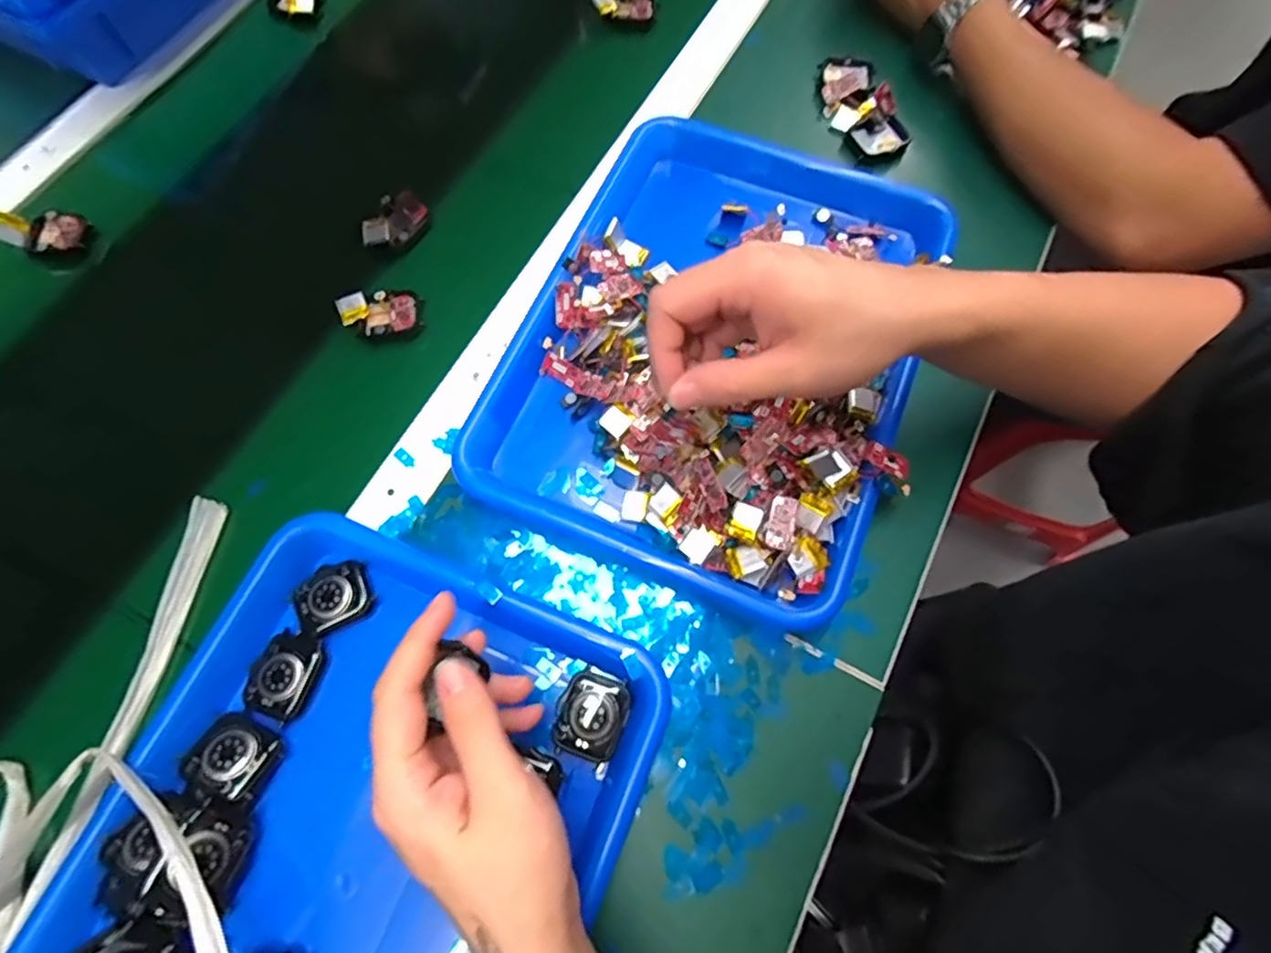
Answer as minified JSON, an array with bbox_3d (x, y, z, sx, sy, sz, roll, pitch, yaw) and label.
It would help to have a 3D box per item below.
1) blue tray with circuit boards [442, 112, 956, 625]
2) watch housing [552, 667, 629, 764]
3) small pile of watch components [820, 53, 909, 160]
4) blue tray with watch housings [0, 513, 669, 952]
[{"bbox_3d":[0.062,-0.092,0.403,0.254,0.052,0.326,24,73,9],"label":"blue tray with circuit boards"},{"bbox_3d":[-0.024,0.132,0.335,0.034,0.010,0.044,19,72,7],"label":"watch housing"},{"bbox_3d":[0.186,-0.307,0.502,0.053,0.035,0.113,-16,71,-5],"label":"small pile of watch components"},{"bbox_3d":[-0.156,0.204,0.299,0.258,0.043,0.327,21,72,8],"label":"blue tray with watch housings"}]

